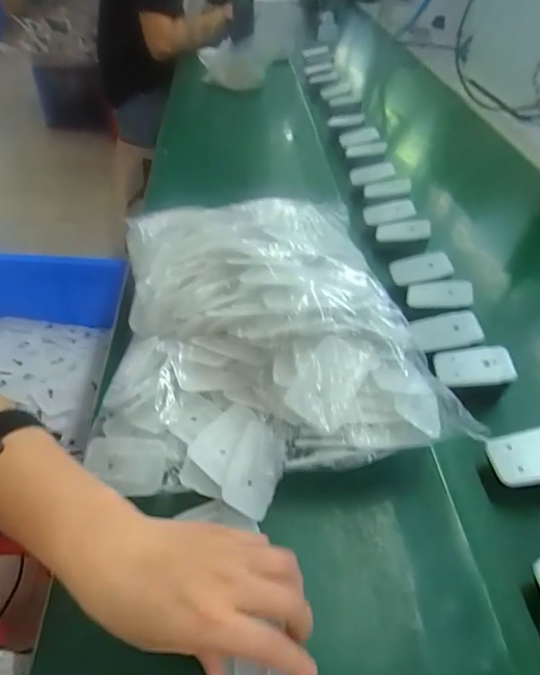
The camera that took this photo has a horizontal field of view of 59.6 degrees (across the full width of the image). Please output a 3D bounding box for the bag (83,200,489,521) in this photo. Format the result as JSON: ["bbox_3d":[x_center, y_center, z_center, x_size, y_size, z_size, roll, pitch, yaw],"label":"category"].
[{"bbox_3d":[-0.025,-0.017,0.439,0.283,0.113,0.318,-7,45,-12],"label":"bag"}]

